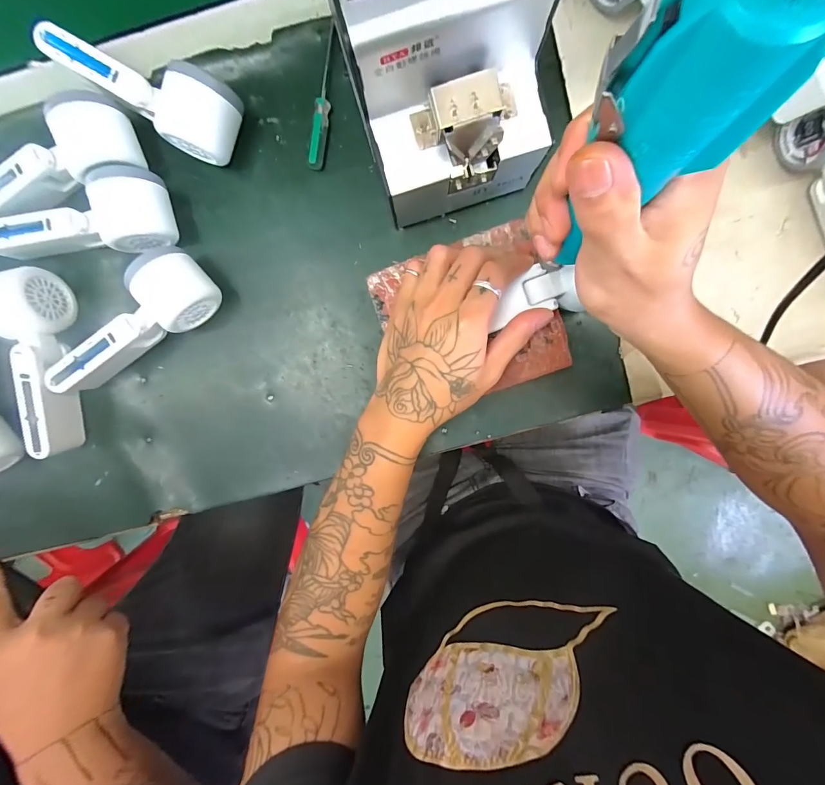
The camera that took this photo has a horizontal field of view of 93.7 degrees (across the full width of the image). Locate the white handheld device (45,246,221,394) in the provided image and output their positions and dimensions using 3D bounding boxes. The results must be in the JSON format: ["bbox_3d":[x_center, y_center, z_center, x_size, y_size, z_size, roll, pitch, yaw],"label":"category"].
[{"bbox_3d":[-0.250,-0.060,0.348,0.163,0.063,0.051,-32,93,5],"label":"white handheld device"}]

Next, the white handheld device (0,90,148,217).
[{"bbox_3d":[-0.319,-0.194,0.340,0.166,0.050,0.066,-19,94,4],"label":"white handheld device"}]

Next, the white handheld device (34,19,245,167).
[{"bbox_3d":[-0.227,-0.265,0.335,0.163,0.052,0.064,33,95,-1],"label":"white handheld device"}]

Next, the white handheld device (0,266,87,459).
[{"bbox_3d":[-0.345,-0.025,0.357,0.057,0.054,0.167,-7,95,3],"label":"white handheld device"}]

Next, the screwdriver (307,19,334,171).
[{"bbox_3d":[-0.079,-0.262,0.349,0.012,0.018,0.115,11,95,1],"label":"screwdriver"}]

